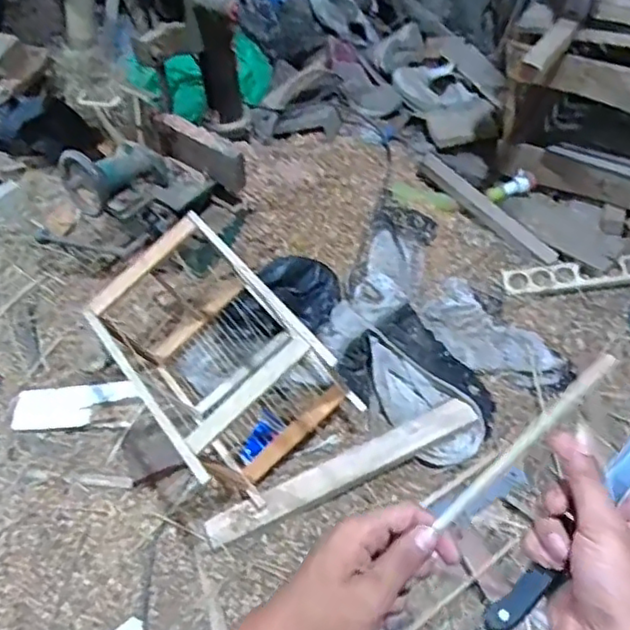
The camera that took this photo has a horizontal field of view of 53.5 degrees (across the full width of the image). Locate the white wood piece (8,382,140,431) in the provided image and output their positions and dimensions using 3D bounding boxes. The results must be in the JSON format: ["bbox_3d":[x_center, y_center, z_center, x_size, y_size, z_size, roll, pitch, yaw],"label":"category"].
[{"bbox_3d":[-0.424,0.160,1.104,0.217,0.012,0.077,-3,50,0],"label":"white wood piece"}]

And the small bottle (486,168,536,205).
[{"bbox_3d":[0.425,-0.280,1.365,0.110,0.039,0.044,-25,52,9],"label":"small bottle"}]

